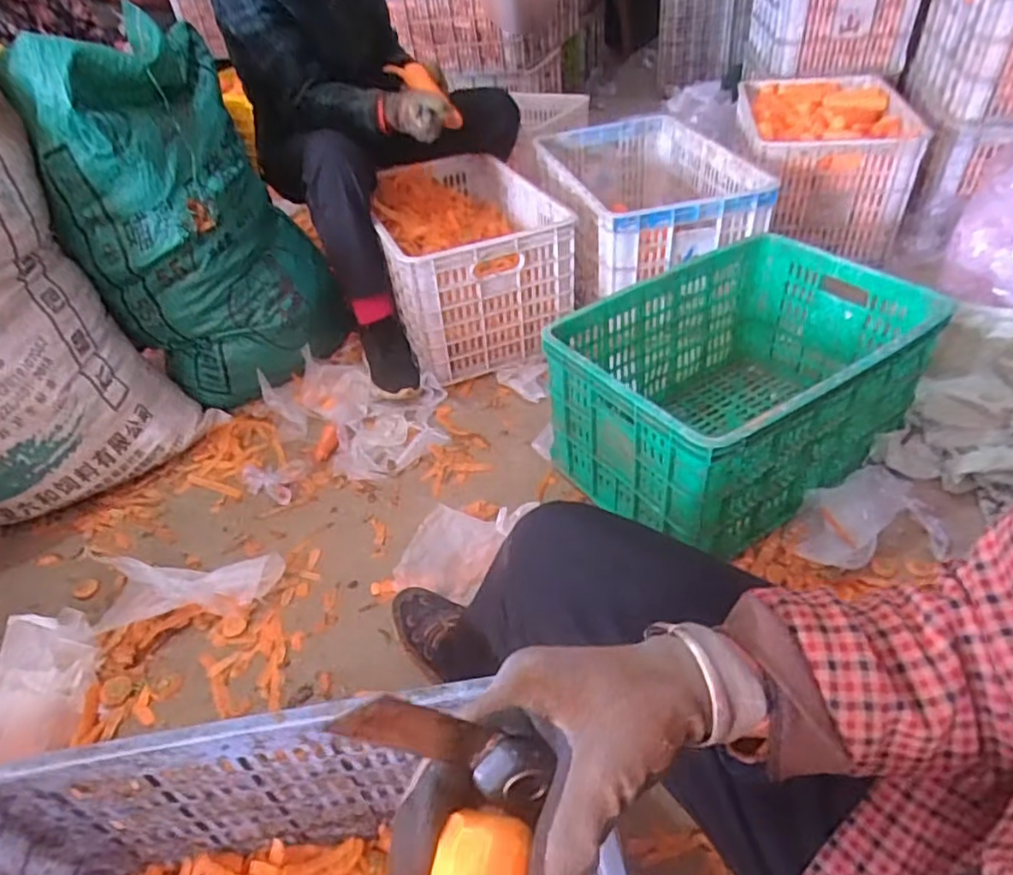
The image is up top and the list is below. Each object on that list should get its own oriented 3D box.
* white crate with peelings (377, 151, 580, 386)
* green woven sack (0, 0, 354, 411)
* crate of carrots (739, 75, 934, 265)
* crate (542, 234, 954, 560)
[{"bbox_3d":[-0.091,-0.390,1.405,0.346,0.266,0.516,-16,42,-11],"label":"white crate with peelings"},{"bbox_3d":[-0.541,-0.390,1.162,0.321,0.573,0.313,1,42,8],"label":"green woven sack"},{"bbox_3d":[0.741,-0.659,1.538,0.361,0.252,0.509,4,42,12],"label":"crate of carrots"},{"bbox_3d":[0.356,-0.076,1.007,0.497,0.255,0.348,-27,45,-22],"label":"crate"}]

